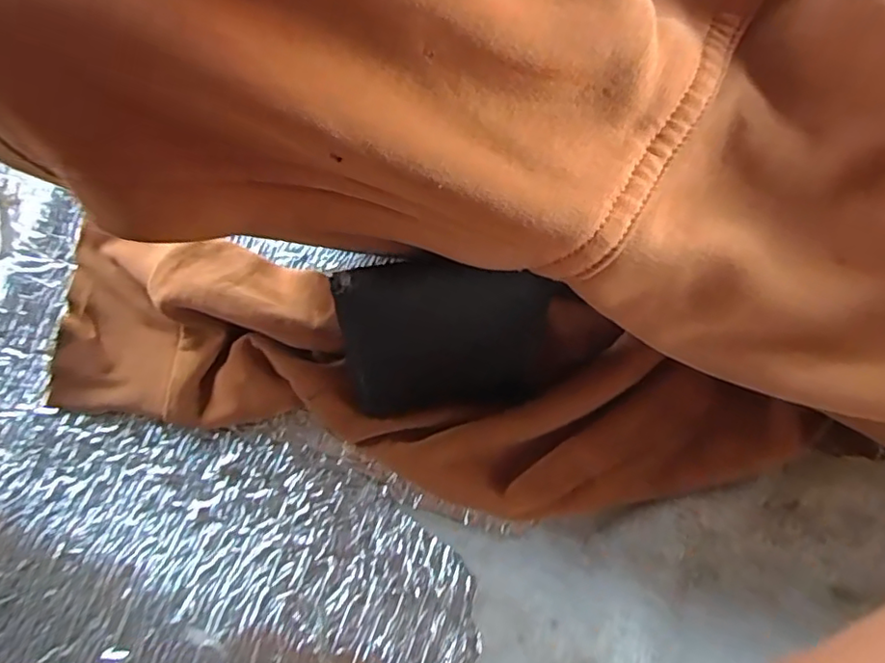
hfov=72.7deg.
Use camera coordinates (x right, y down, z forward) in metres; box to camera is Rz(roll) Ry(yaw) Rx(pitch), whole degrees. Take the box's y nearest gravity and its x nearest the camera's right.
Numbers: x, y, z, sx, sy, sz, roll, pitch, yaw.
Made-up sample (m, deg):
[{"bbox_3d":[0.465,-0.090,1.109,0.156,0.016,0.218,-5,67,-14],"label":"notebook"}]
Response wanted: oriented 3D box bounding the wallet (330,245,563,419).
[{"bbox_3d":[0.002,0.007,0.267,0.087,0.109,0.009,-4,53,-2],"label":"wallet"}]

